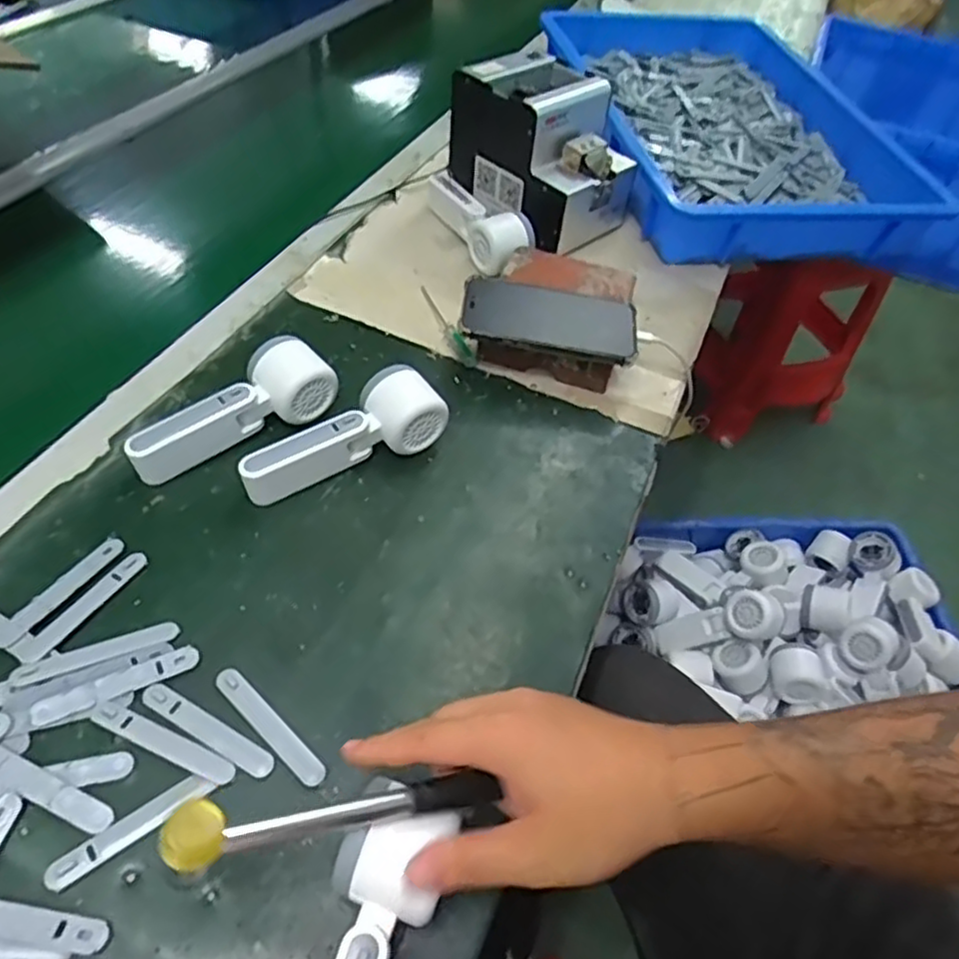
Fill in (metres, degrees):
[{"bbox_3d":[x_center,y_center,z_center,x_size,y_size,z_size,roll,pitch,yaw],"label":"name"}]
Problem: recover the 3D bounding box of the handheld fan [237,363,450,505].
[{"bbox_3d":[-0.108,-0.034,0.537,0.166,0.054,0.052,-22,56,-22],"label":"handheld fan"}]

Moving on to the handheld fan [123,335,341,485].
[{"bbox_3d":[-0.199,-0.057,0.544,0.164,0.053,0.054,-27,59,-26],"label":"handheld fan"}]

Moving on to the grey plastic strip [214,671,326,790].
[{"bbox_3d":[-0.131,0.153,0.421,0.094,0.004,0.015,39,57,19],"label":"grey plastic strip"}]

